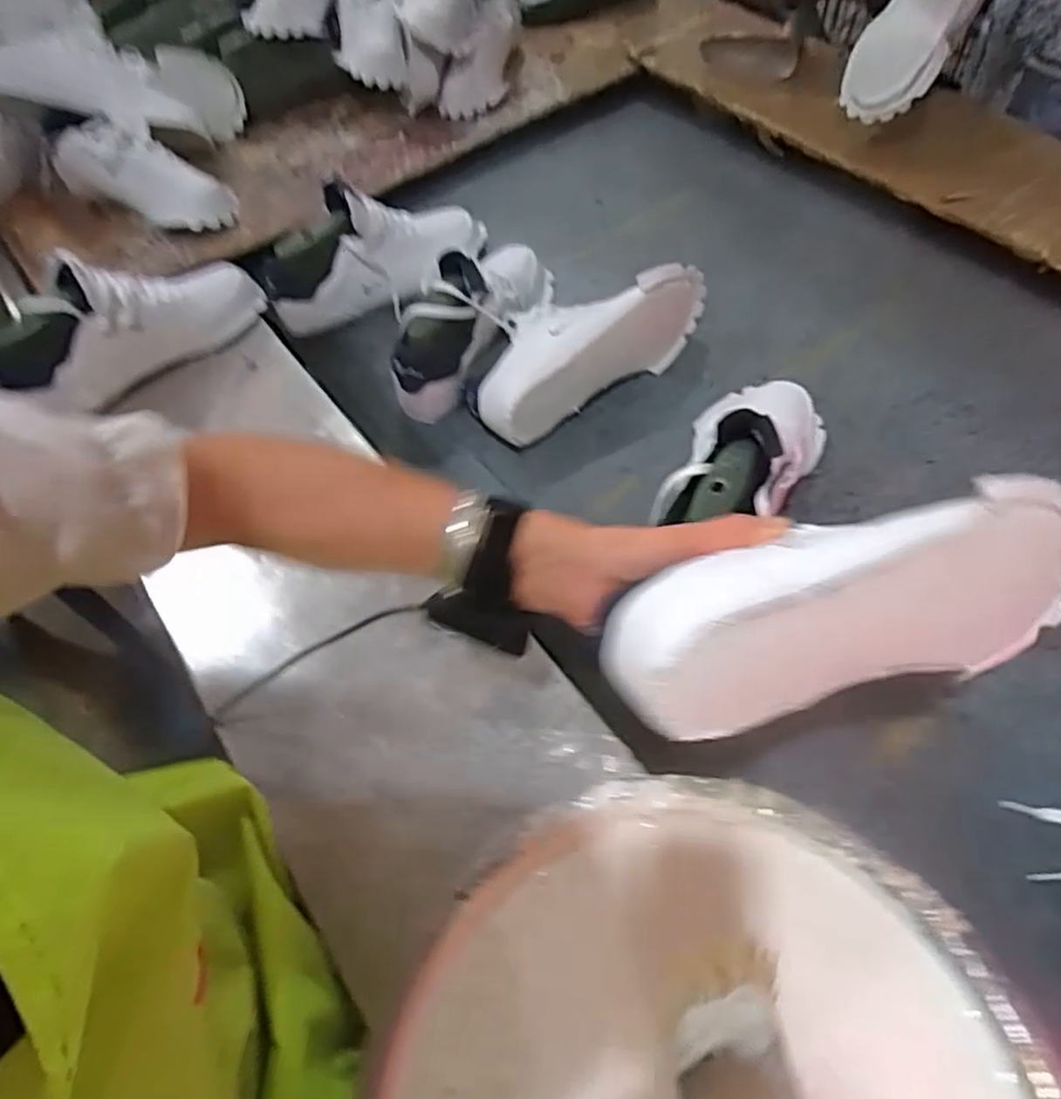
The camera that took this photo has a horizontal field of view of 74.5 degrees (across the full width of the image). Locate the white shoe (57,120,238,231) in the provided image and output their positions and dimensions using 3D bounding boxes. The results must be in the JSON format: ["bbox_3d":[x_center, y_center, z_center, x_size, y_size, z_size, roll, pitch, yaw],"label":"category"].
[{"bbox_3d":[-0.506,-0.483,0.919,0.247,0.086,0.101,22,60,1],"label":"white shoe"}]

